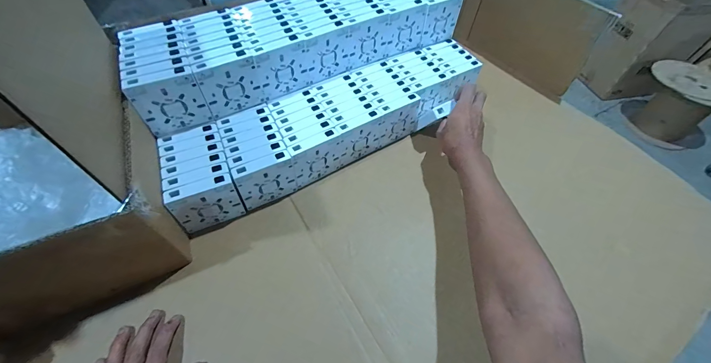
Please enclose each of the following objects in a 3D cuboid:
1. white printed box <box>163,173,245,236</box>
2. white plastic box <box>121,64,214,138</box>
[{"bbox_3d":[-0.214,0.032,0.436,0.085,0.084,0.022,-23,59,-19],"label":"white printed box"},{"bbox_3d":[-0.267,-0.116,0.434,0.085,0.088,0.025,-24,59,-20],"label":"white plastic box"}]

